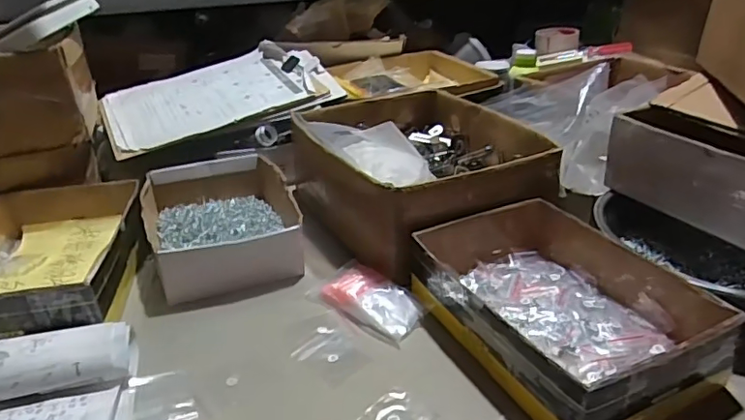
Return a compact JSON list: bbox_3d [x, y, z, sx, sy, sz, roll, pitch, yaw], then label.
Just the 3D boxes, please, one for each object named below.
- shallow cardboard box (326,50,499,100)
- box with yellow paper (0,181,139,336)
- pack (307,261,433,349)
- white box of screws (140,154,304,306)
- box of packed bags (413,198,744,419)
[{"bbox_3d":[0.059,-0.235,0.992,0.256,0.046,0.232,-18,31,-29],"label":"shallow cardboard box"},{"bbox_3d":[-0.358,0.047,0.599,0.175,0.057,0.261,-6,28,-7],"label":"box with yellow paper"},{"bbox_3d":[-0.009,0.092,0.571,0.131,0.020,0.072,19,34,34],"label":"pack"},{"bbox_3d":[-0.193,0.012,0.690,0.166,0.068,0.241,-11,29,-17],"label":"white box of screws"},{"bbox_3d":[0.169,0.085,0.512,0.178,0.072,0.255,-14,30,-23],"label":"box of packed bags"}]

